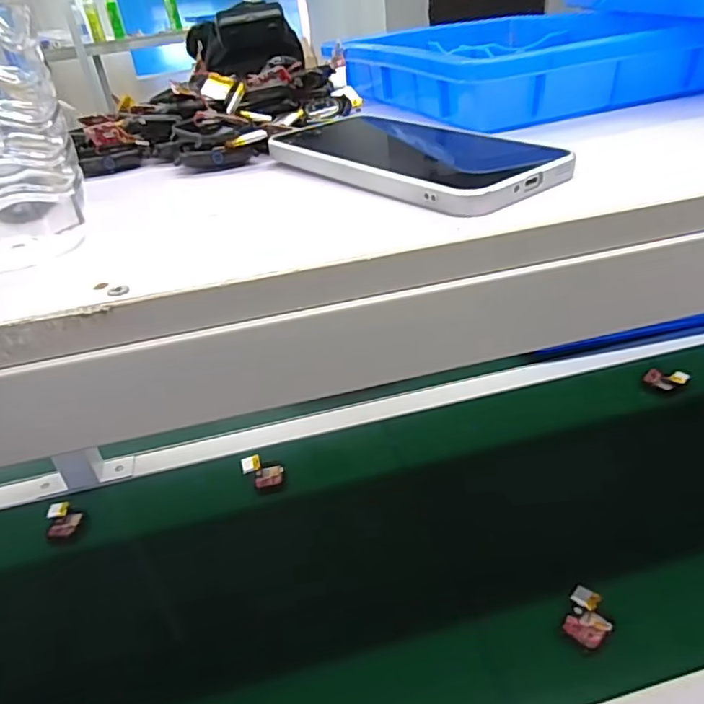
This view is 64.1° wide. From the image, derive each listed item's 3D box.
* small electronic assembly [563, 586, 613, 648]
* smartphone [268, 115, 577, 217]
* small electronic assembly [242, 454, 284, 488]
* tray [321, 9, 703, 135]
[{"bbox_3d":[0.213,0.238,0.505,0.037,0.009,0.050,18,39,33],"label":"small electronic assembly"},{"bbox_3d":[0.026,-0.098,0.291,0.068,0.011,0.154,-27,38,-31],"label":"smartphone"},{"bbox_3d":[-0.110,0.147,0.701,0.046,0.023,0.039,-15,33,-14],"label":"small electronic assembly"},{"bbox_3d":[0.119,-0.213,0.419,0.236,0.049,0.197,-15,33,-14],"label":"tray"}]

